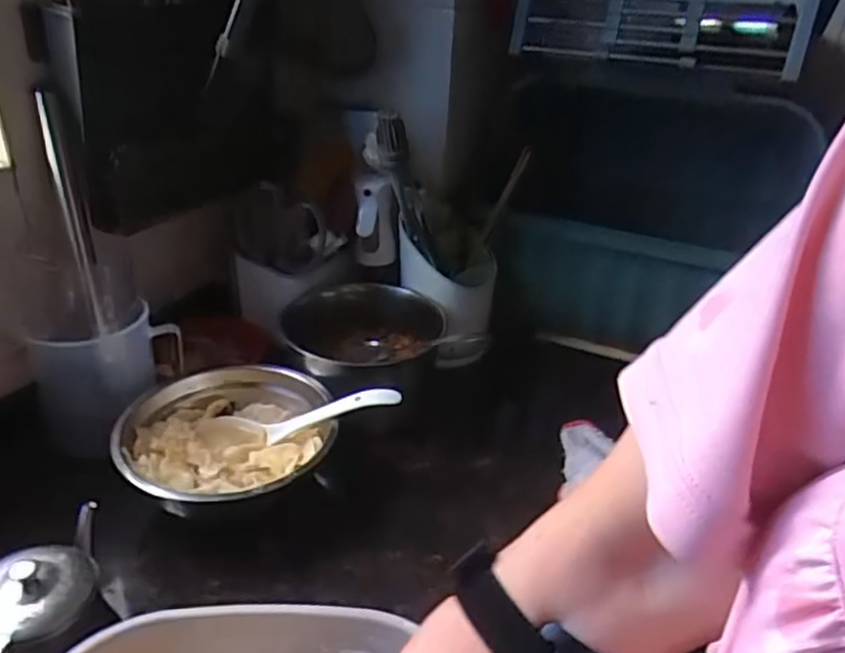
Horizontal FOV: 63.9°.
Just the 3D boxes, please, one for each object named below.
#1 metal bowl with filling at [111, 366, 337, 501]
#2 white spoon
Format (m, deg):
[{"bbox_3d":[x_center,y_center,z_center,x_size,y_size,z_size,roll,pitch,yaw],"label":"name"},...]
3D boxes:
[{"bbox_3d":[-0.177,0.111,0.626,0.178,0.068,0.178,-4,30,-13],"label":"metal bowl with filling"},{"bbox_3d":[-0.119,0.084,0.640,0.202,0.026,0.035,-15,25,18],"label":"white spoon"}]

